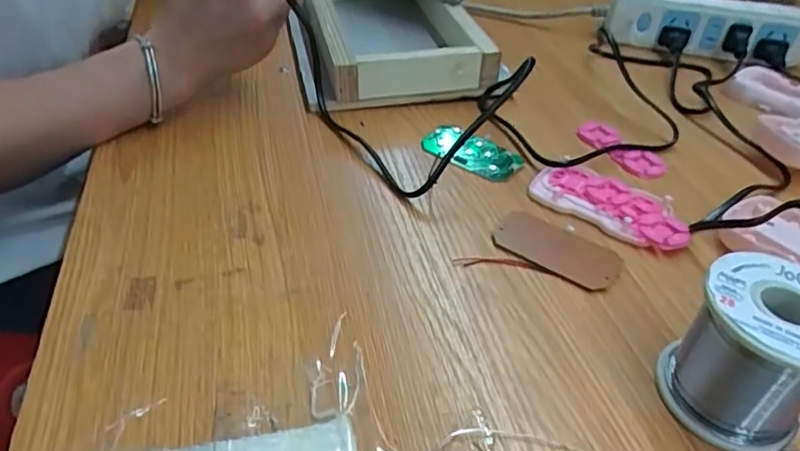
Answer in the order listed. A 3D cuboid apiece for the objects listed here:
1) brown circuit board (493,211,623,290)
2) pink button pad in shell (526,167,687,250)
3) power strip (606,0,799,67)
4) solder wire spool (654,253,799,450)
[{"bbox_3d":[0.095,0.014,0.349,0.076,0.005,0.040,28,46,28],"label":"brown circuit board"},{"bbox_3d":[0.140,-0.016,0.381,0.101,0.007,0.049,29,46,28],"label":"pink button pad in shell"},{"bbox_3d":[0.314,-0.208,0.584,0.196,0.046,0.047,14,41,14],"label":"power strip"},{"bbox_3d":[0.158,0.056,0.254,0.060,0.063,0.060,1,40,-1],"label":"solder wire spool"}]

